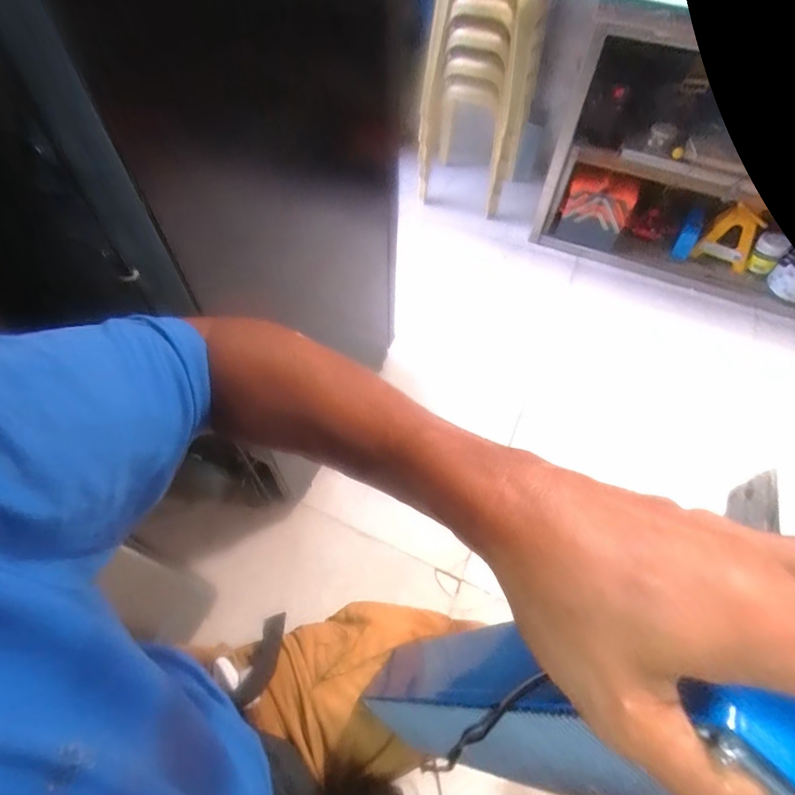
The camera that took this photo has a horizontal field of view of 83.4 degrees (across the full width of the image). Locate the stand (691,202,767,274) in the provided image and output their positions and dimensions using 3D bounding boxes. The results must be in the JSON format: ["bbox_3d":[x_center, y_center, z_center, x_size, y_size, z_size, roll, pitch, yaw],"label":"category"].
[{"bbox_3d":[0.999,-0.478,1.323,0.152,0.170,0.050,30,61,18],"label":"stand"}]

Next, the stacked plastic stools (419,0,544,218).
[{"bbox_3d":[0.247,-0.942,1.361,0.325,0.662,0.277,13,57,7],"label":"stacked plastic stools"}]

